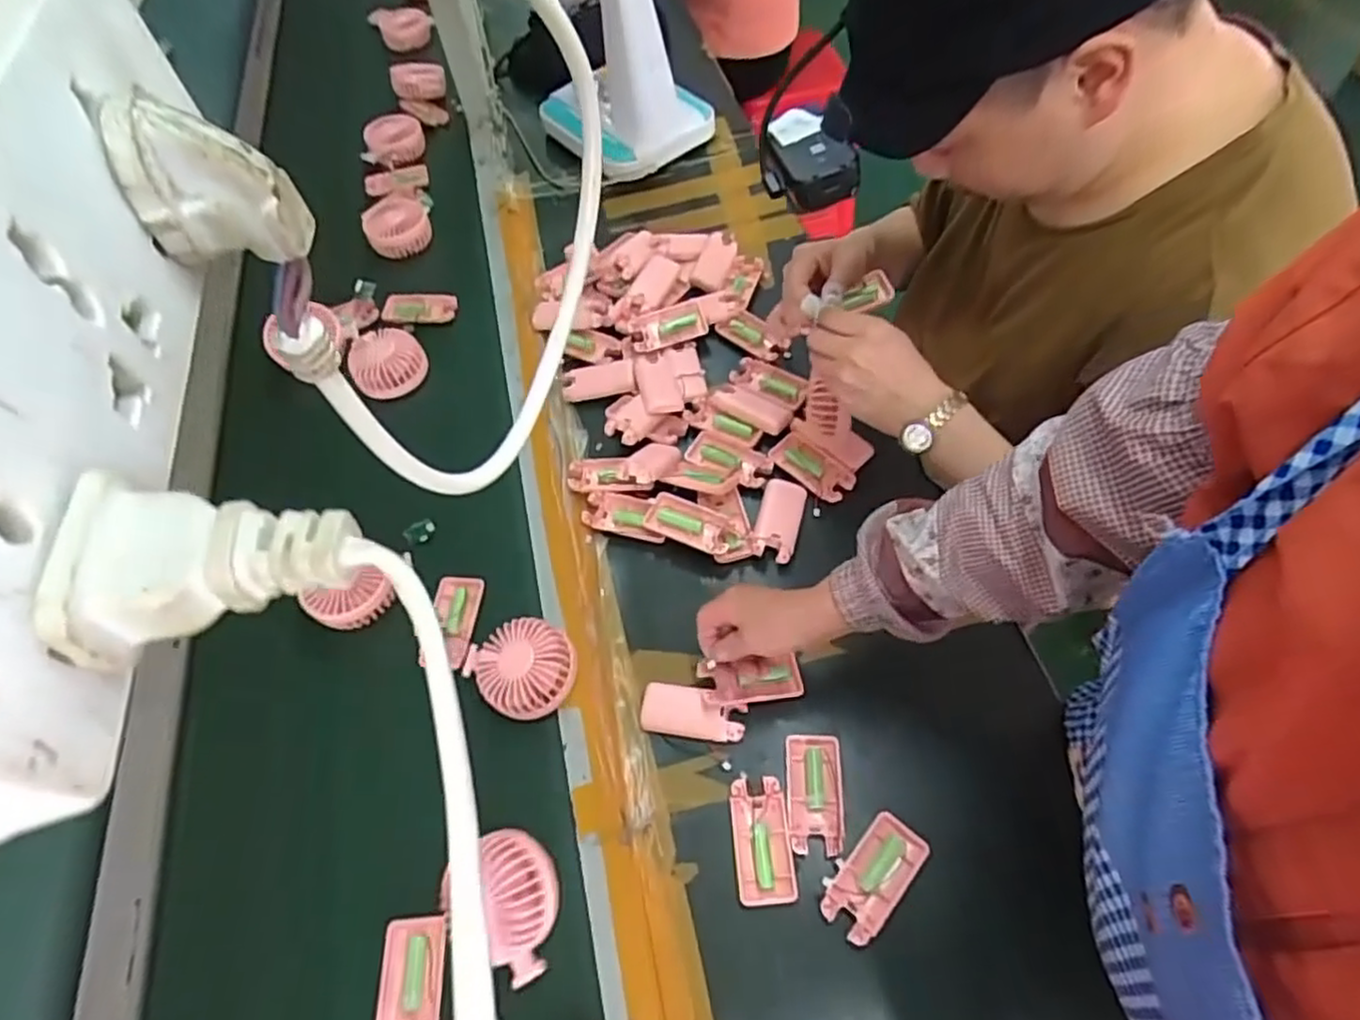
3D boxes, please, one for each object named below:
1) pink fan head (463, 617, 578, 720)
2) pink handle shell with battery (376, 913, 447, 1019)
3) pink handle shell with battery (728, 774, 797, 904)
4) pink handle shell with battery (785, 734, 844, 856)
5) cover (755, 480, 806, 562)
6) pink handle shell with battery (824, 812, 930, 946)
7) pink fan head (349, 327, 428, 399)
[{"bbox_3d":[-0.143,0.144,0.656,0.091,0.048,0.091,-2,59,3],"label":"pink fan head"},{"bbox_3d":[-0.205,0.365,0.543,0.043,0.017,0.095,-5,59,2],"label":"pink handle shell with battery"},{"bbox_3d":[0.067,0.272,0.591,0.047,0.018,0.095,-5,59,2],"label":"pink handle shell with battery"},{"bbox_3d":[0.114,0.240,0.607,0.046,0.016,0.095,0,59,5],"label":"pink handle shell with battery"},{"bbox_3d":[0.102,0.007,0.740,0.044,0.014,0.096,13,61,12],"label":"cover"},{"bbox_3d":[0.153,0.286,0.560,0.048,0.010,0.093,37,69,23],"label":"pink handle shell with battery"},{"bbox_3d":[-0.367,-0.193,0.881,0.091,0.039,0.097,-2,59,3],"label":"pink fan head"}]

